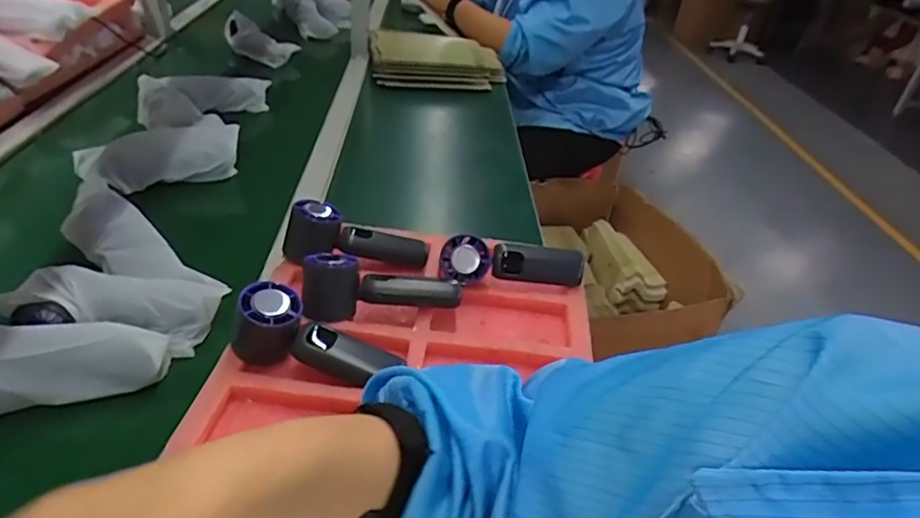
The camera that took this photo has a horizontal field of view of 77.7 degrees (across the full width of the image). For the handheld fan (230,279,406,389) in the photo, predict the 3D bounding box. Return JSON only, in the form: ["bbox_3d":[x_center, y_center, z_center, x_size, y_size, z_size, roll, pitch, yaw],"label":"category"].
[{"bbox_3d":[-0.127,0.073,0.505,0.147,0.062,0.049,21,36,-3],"label":"handheld fan"}]

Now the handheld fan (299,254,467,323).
[{"bbox_3d":[-0.076,0.024,0.565,0.148,0.049,0.050,0,36,-9],"label":"handheld fan"}]

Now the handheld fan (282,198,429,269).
[{"bbox_3d":[-0.112,-0.021,0.633,0.153,0.061,0.050,11,33,-19],"label":"handheld fan"}]

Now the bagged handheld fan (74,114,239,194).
[{"bbox_3d":[-0.402,-0.135,0.770,0.188,0.080,0.067,-20,43,-32],"label":"bagged handheld fan"}]

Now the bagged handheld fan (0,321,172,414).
[{"bbox_3d":[-0.353,0.089,0.474,0.192,0.050,0.050,-10,38,-22],"label":"bagged handheld fan"}]

